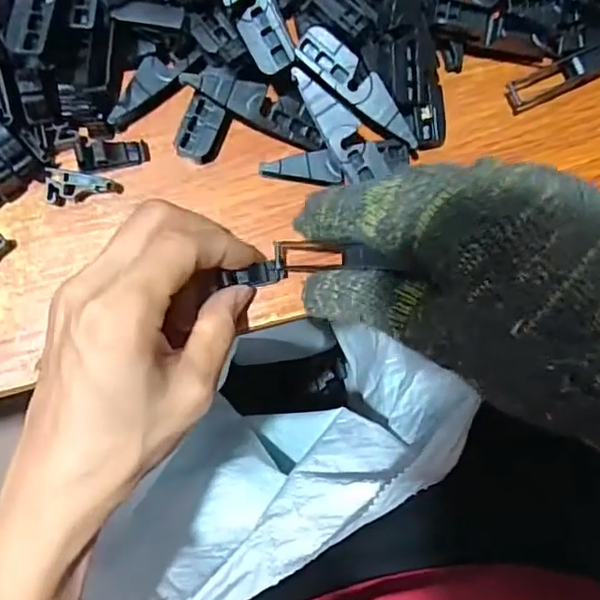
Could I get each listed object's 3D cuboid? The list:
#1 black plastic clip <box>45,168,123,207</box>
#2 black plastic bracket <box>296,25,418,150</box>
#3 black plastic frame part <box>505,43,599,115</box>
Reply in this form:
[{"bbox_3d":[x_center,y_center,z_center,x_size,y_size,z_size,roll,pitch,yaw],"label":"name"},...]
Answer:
[{"bbox_3d":[-0.096,-0.051,0.262,0.031,0.007,0.015,-4,85,-6],"label":"black plastic clip"},{"bbox_3d":[0.027,-0.092,0.254,0.064,0.005,0.017,34,82,-1],"label":"black plastic bracket"},{"bbox_3d":[0.130,-0.109,0.281,0.064,0.014,0.014,-23,87,-7],"label":"black plastic frame part"}]

